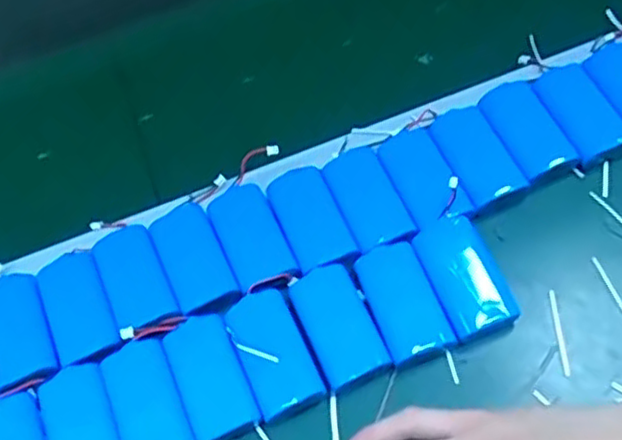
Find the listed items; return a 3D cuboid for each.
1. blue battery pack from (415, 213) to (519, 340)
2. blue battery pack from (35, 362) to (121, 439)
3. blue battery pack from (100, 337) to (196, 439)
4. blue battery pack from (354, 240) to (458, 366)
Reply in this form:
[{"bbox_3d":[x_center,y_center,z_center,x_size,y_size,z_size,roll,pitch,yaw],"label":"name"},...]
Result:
[{"bbox_3d":[0.087,0.032,0.399,0.036,0.015,0.072,-20,59,-4],"label":"blue battery pack"},{"bbox_3d":[-0.125,0.114,0.378,0.038,0.013,0.071,-24,59,-7],"label":"blue battery pack"},{"bbox_3d":[-0.090,0.100,0.381,0.037,0.013,0.069,-23,59,-6],"label":"blue battery pack"},{"bbox_3d":[0.052,0.046,0.396,0.037,0.014,0.069,-21,59,-5],"label":"blue battery pack"}]

